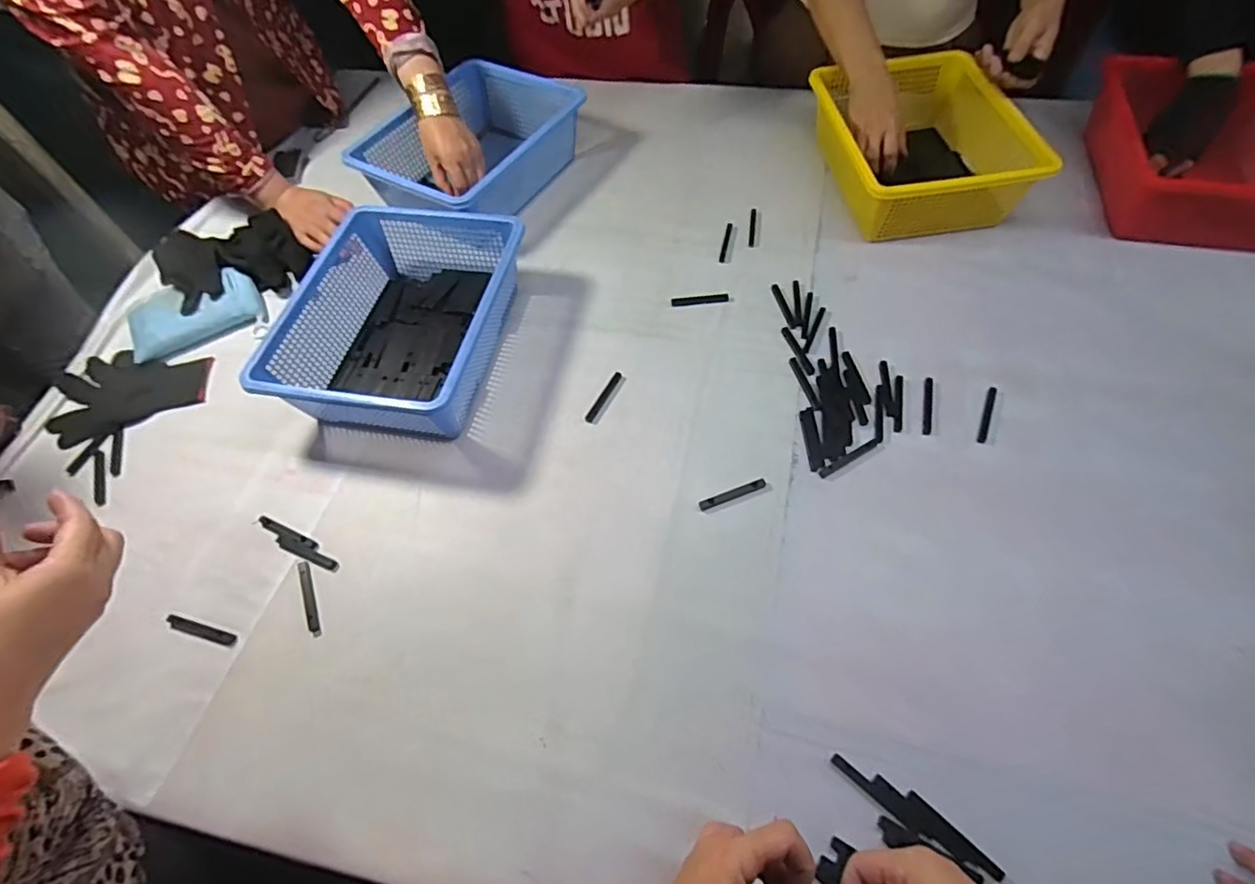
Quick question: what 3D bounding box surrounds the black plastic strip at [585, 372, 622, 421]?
[{"bbox_3d":[-0.027,-0.054,0.679,0.010,0.004,0.074,24,63,18],"label":"black plastic strip"}]

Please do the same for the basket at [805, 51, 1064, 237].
[{"bbox_3d":[0.401,-0.425,0.815,0.238,0.104,0.330,-8,58,-1],"label":"basket"}]

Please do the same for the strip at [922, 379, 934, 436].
[{"bbox_3d":[0.335,-0.040,0.642,0.012,0.005,0.078,13,60,12],"label":"strip"}]

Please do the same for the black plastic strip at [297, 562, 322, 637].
[{"bbox_3d":[-0.318,0.155,0.573,0.011,0.004,0.082,-24,60,-11],"label":"black plastic strip"}]

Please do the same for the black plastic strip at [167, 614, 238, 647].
[{"bbox_3d":[-0.420,0.186,0.567,0.074,0.007,0.013,12,60,11],"label":"black plastic strip"}]

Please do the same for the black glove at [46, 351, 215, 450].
[{"bbox_3d":[-0.643,-0.071,0.750,0.193,0.013,0.133,-18,59,-8],"label":"black glove"}]

